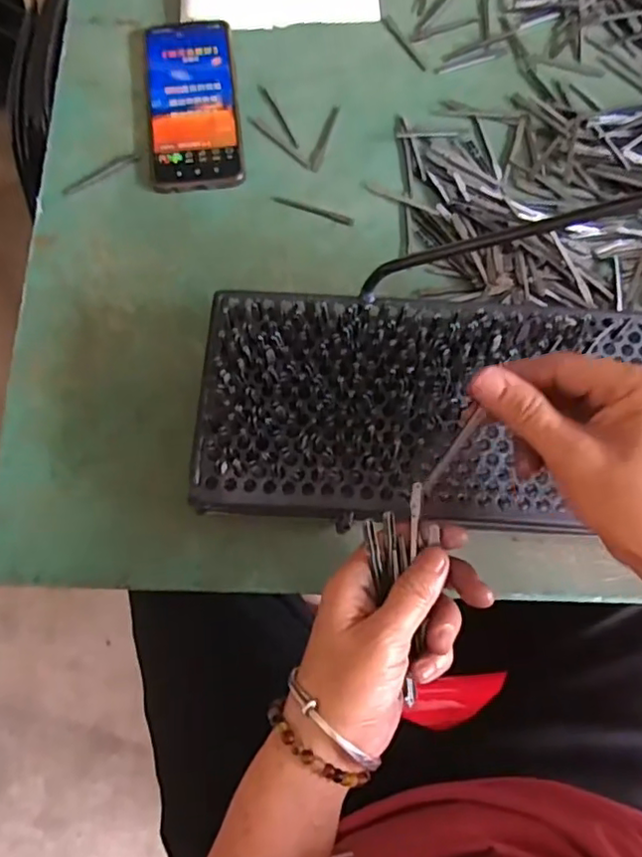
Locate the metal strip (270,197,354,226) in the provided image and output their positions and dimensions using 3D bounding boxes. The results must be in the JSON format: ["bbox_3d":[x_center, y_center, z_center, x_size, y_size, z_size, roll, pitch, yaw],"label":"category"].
[{"bbox_3d":[-0.006,-0.180,0.494,0.069,0.004,0.007,19,77,5],"label":"metal strip"}]

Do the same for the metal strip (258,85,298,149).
[{"bbox_3d":[-0.036,-0.267,0.510,0.006,0.004,0.071,-29,77,-7],"label":"metal strip"}]

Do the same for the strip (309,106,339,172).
[{"bbox_3d":[0.002,-0.246,0.507,0.010,0.004,0.068,15,76,4],"label":"strip"}]

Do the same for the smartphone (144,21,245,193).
[{"bbox_3d":[-0.107,-0.273,0.504,0.073,0.010,0.161,-7,76,-1],"label":"smartphone"}]

